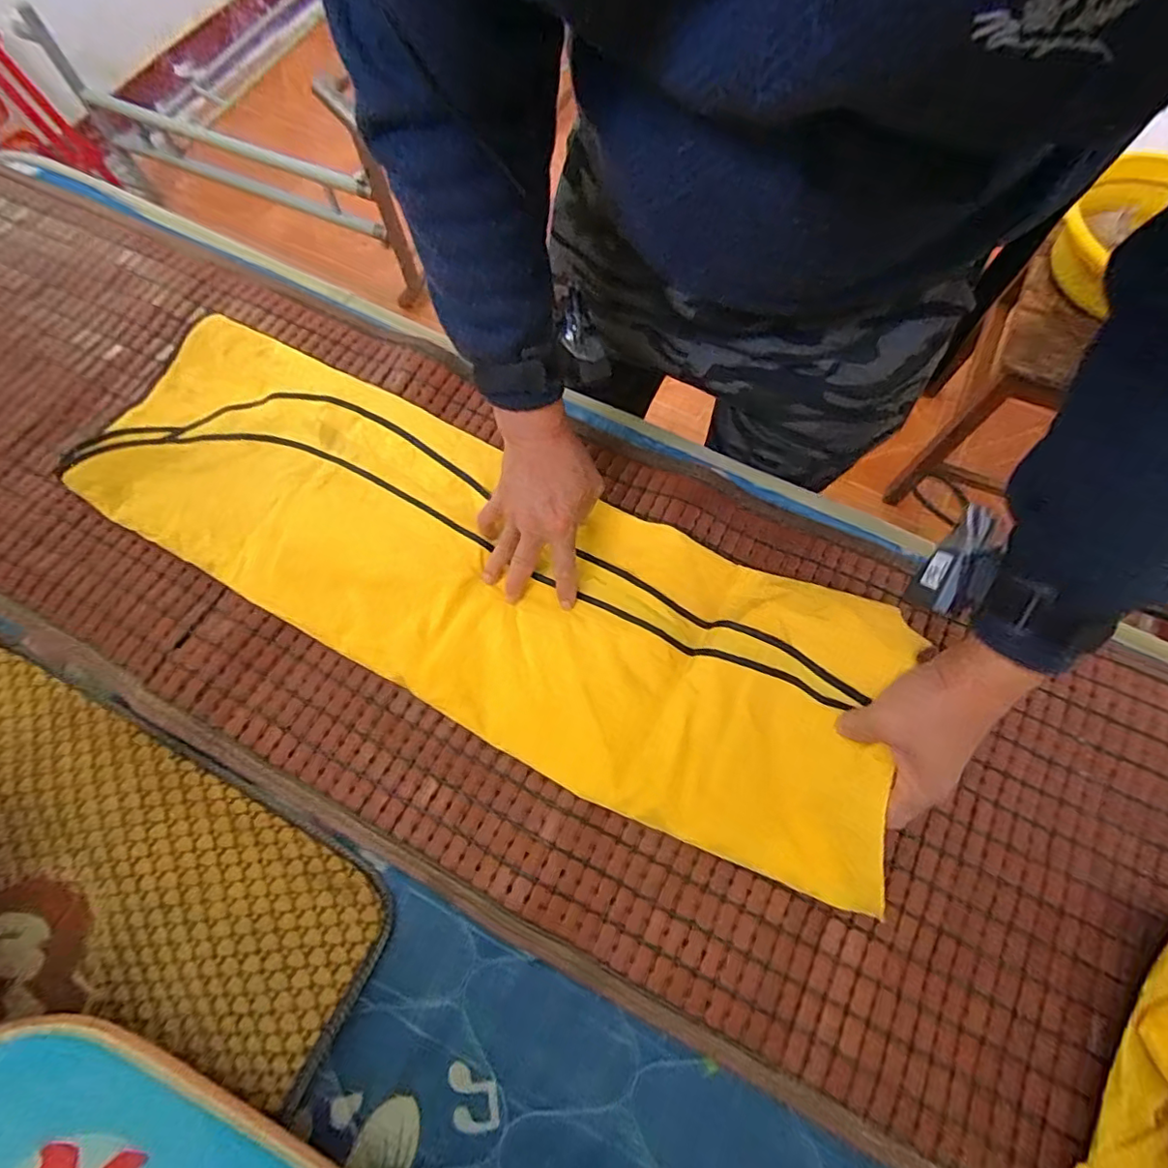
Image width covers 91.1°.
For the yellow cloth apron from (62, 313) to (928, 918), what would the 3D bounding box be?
[{"bbox_3d":[-0.115,-0.029,0.537,0.814,0.103,0.258,27,71,12],"label":"yellow cloth apron"}]

